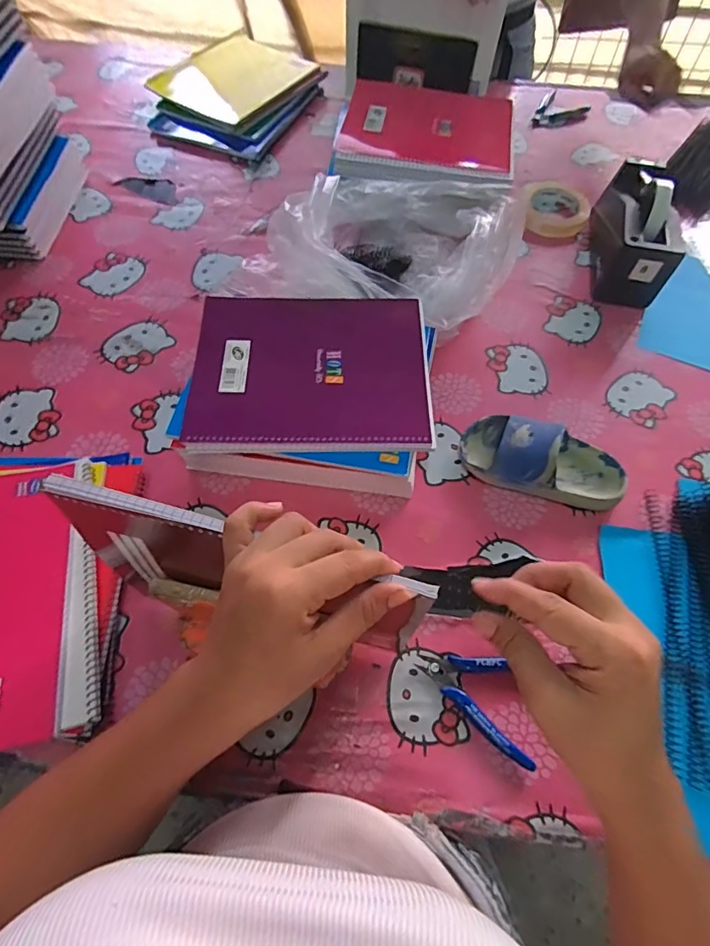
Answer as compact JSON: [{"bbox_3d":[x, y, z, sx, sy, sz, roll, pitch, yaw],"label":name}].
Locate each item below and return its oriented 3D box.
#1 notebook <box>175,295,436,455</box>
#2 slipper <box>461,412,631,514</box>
[{"bbox_3d":[-0.046,-0.115,0.522,0.248,0.013,0.197,0,62,-1],"label":"notebook"},{"bbox_3d":[0.205,-0.016,0.522,0.172,0.058,0.086,16,63,7],"label":"slipper"}]

